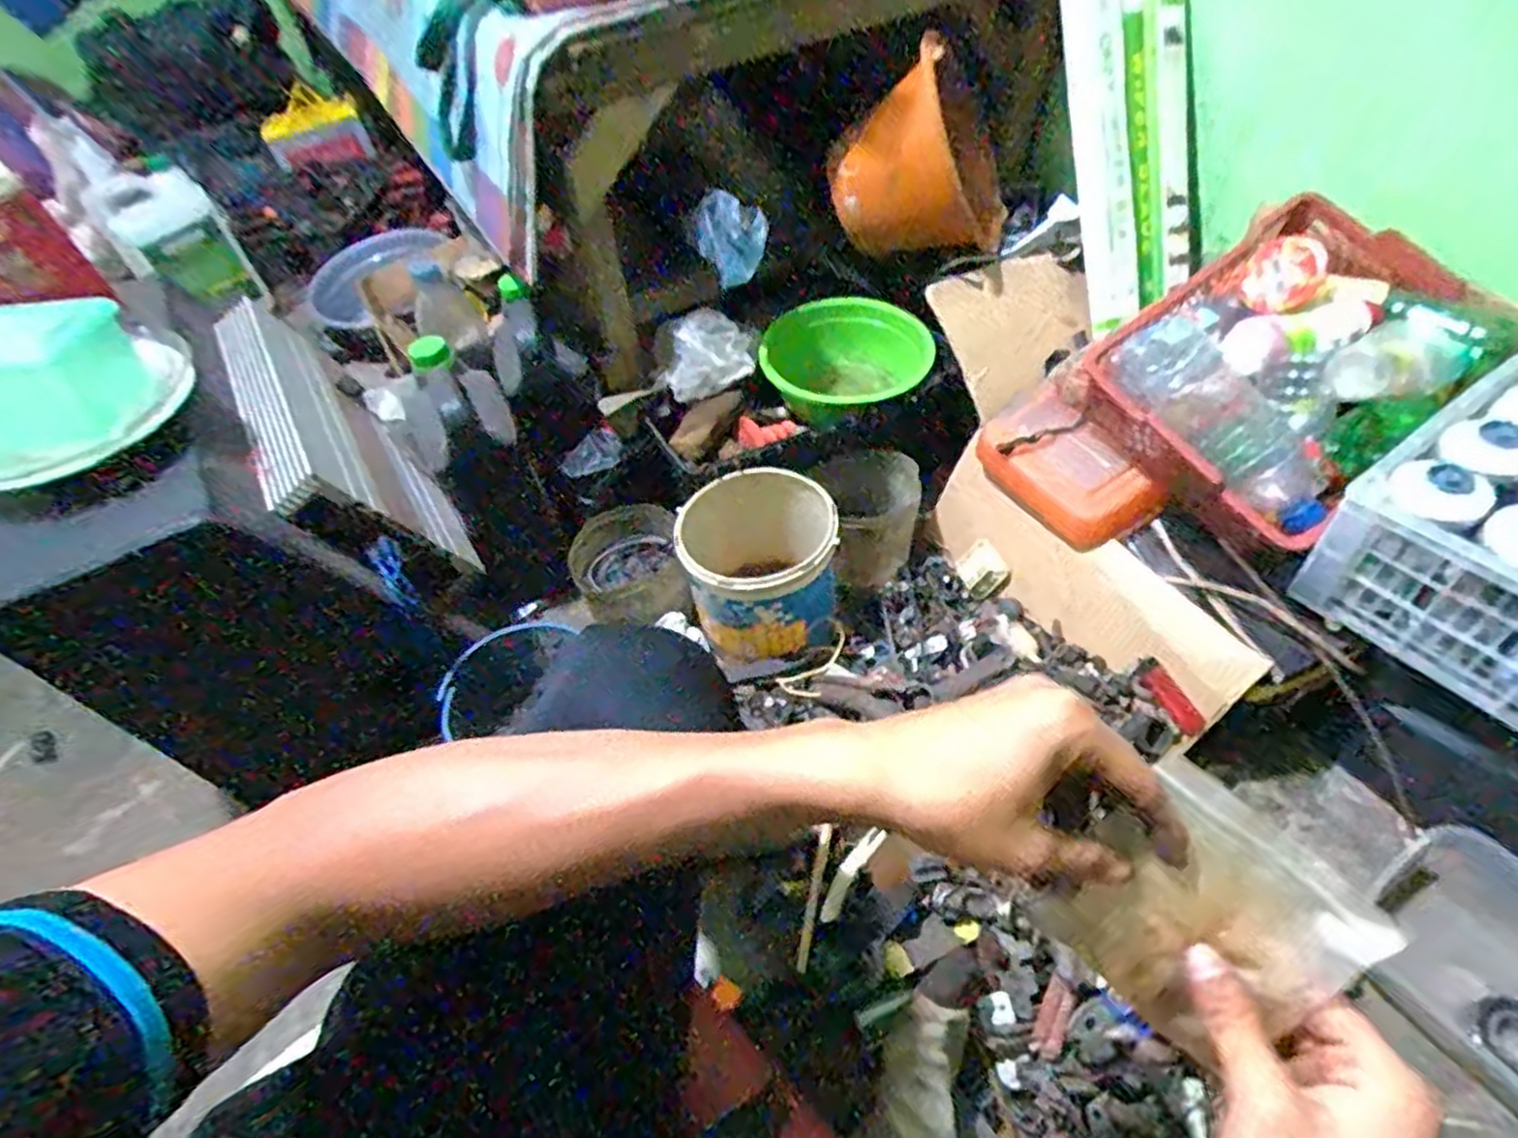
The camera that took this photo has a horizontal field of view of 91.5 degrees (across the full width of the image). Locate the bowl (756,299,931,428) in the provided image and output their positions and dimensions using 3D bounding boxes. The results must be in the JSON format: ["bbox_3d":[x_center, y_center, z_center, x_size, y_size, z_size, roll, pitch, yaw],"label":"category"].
[{"bbox_3d":[0.122,-0.273,1.007,0.231,0.096,0.178,-21,52,-11],"label":"bowl"}]

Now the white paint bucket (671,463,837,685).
[{"bbox_3d":[0.004,-0.005,0.904,0.175,0.197,0.184,-3,50,4],"label":"white paint bucket"}]

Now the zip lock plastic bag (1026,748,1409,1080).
[{"bbox_3d":[0.183,0.147,0.309,0.095,0.016,0.101,40,108,23],"label":"zip lock plastic bag"}]

